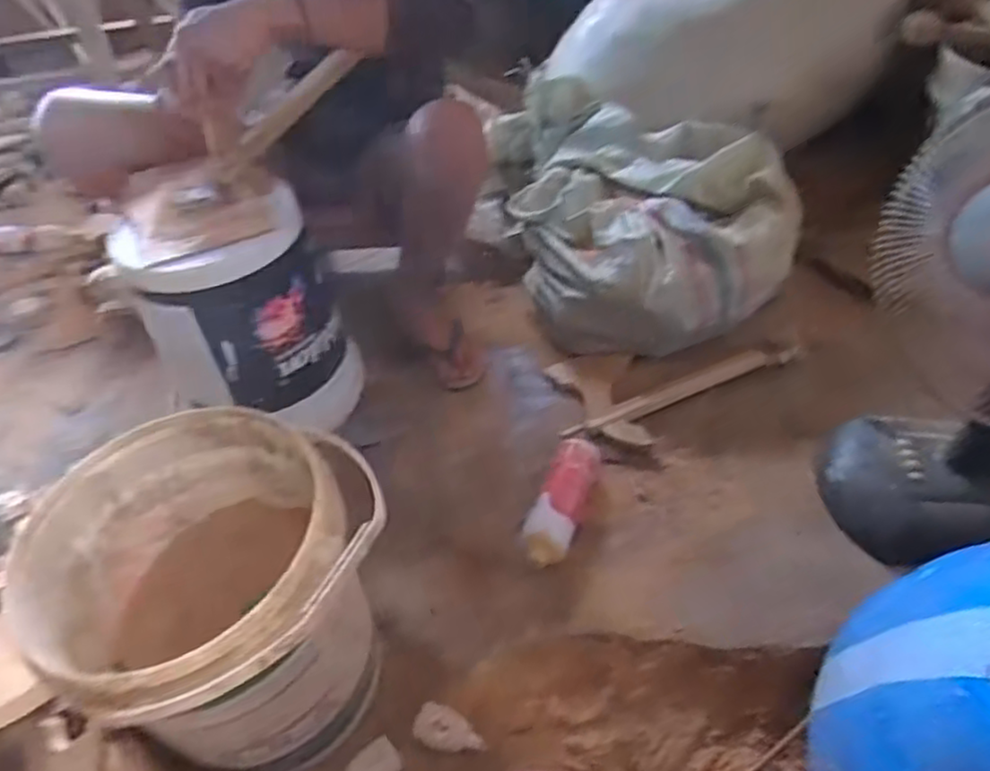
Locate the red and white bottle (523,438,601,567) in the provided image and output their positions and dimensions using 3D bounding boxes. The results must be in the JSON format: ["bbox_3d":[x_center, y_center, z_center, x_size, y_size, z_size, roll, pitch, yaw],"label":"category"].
[{"bbox_3d":[0.096,0.161,0.993,0.073,0.065,0.207,9,50,17],"label":"red and white bottle"}]

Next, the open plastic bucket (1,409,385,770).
[{"bbox_3d":[-0.272,0.251,0.753,0.342,0.322,0.299,15,48,24],"label":"open plastic bucket"}]

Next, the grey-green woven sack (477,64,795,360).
[{"bbox_3d":[0.213,-0.321,1.295,0.399,0.250,0.586,-24,49,-12],"label":"grey-green woven sack"}]

